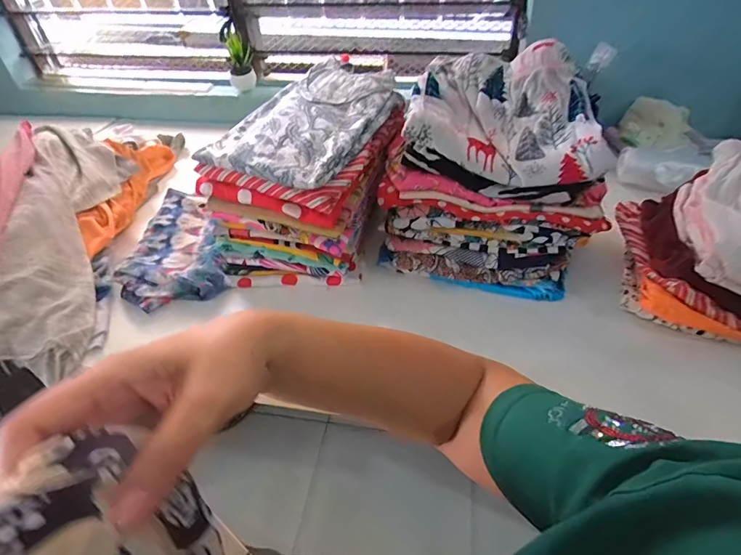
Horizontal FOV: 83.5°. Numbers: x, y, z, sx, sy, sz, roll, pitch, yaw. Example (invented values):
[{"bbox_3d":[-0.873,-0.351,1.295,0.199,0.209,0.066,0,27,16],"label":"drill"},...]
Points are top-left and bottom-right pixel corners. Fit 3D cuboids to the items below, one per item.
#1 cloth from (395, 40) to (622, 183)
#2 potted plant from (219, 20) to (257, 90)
[{"bbox_3d":[0.166,-0.206,0.490,0.224,0.052,0.177,12,73,14],"label":"cloth"},{"bbox_3d":[-0.289,-0.482,0.911,0.058,0.127,0.050,-13,44,-11],"label":"potted plant"}]

